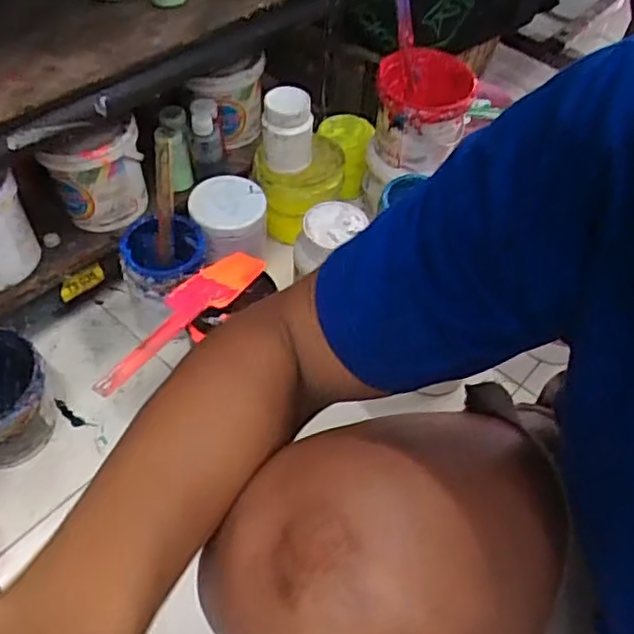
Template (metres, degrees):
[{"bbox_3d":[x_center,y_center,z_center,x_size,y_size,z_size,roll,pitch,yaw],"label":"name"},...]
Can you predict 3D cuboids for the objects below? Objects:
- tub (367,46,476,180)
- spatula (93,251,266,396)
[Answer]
[{"bbox_3d":[0.140,-0.275,0.909,0.117,0.130,0.128,2,52,-3],"label":"tub"},{"bbox_3d":[-0.153,-0.006,0.719,0.059,0.024,0.242,34,57,20],"label":"spatula"}]

